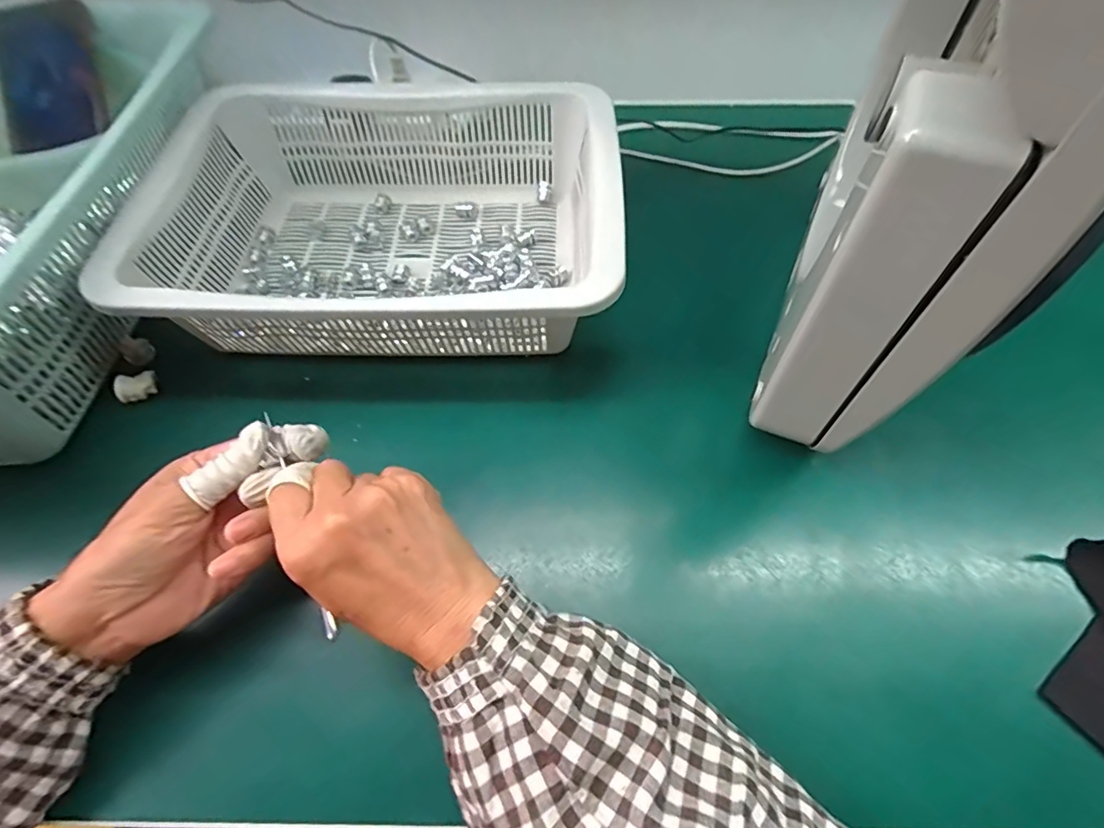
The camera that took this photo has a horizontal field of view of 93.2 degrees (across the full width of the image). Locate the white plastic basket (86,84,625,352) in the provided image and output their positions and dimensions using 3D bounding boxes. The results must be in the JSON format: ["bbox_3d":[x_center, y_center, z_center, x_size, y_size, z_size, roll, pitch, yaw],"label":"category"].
[{"bbox_3d":[-0.117,-0.150,0.398,0.331,0.091,0.270,4,59,3],"label":"white plastic basket"}]

